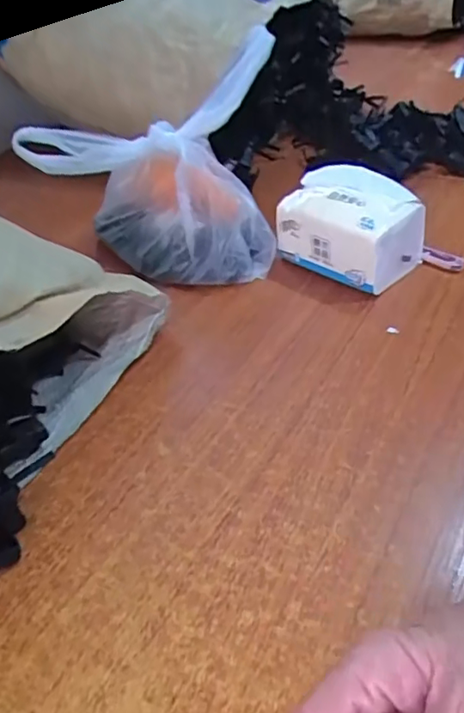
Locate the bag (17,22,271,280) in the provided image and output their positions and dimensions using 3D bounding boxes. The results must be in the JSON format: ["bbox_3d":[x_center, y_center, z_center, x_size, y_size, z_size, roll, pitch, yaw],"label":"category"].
[{"bbox_3d":[-0.079,-0.213,0.630,0.264,0.196,0.153,12,45,21],"label":"bag"}]

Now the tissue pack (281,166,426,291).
[{"bbox_3d":[0.131,-0.143,0.598,0.102,0.090,0.133,-36,49,-29],"label":"tissue pack"}]

